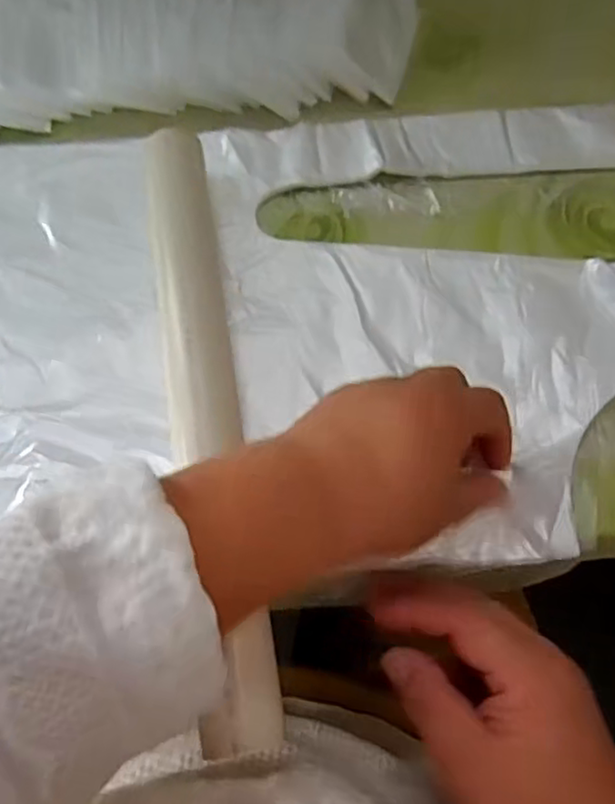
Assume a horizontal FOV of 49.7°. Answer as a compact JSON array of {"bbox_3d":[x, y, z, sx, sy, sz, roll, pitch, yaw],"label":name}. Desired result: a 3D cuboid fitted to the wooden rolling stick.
[{"bbox_3d":[-0.056,-0.003,0.370,0.035,0.040,0.355,-9,67,-2],"label":"wooden rolling stick"}]

